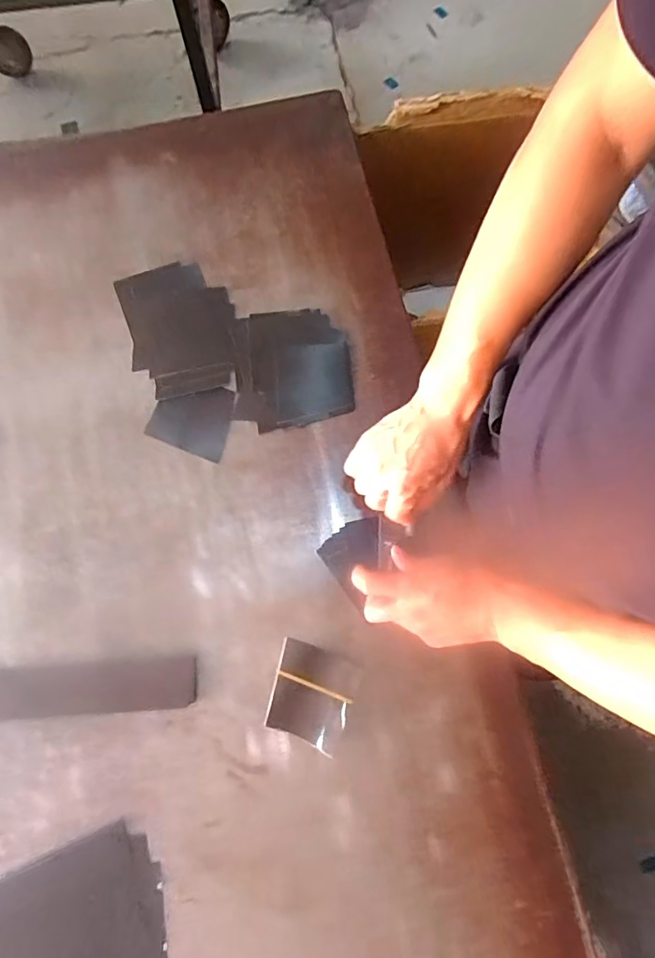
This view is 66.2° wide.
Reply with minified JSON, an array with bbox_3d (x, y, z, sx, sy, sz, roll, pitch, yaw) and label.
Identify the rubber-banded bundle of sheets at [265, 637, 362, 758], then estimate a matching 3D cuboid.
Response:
[{"bbox_3d":[-0.017,0.227,0.530,0.085,0.029,0.091,20,79,5],"label":"rubber-banded bundle of sheets"}]

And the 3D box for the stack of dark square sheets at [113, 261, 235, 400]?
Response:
[{"bbox_3d":[-0.185,-0.192,0.633,0.130,0.008,0.178,-14,78,-2],"label":"stack of dark square sheets"}]

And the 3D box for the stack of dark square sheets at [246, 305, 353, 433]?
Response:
[{"bbox_3d":[-0.034,-0.139,0.620,0.119,0.006,0.152,-8,78,-1],"label":"stack of dark square sheets"}]

